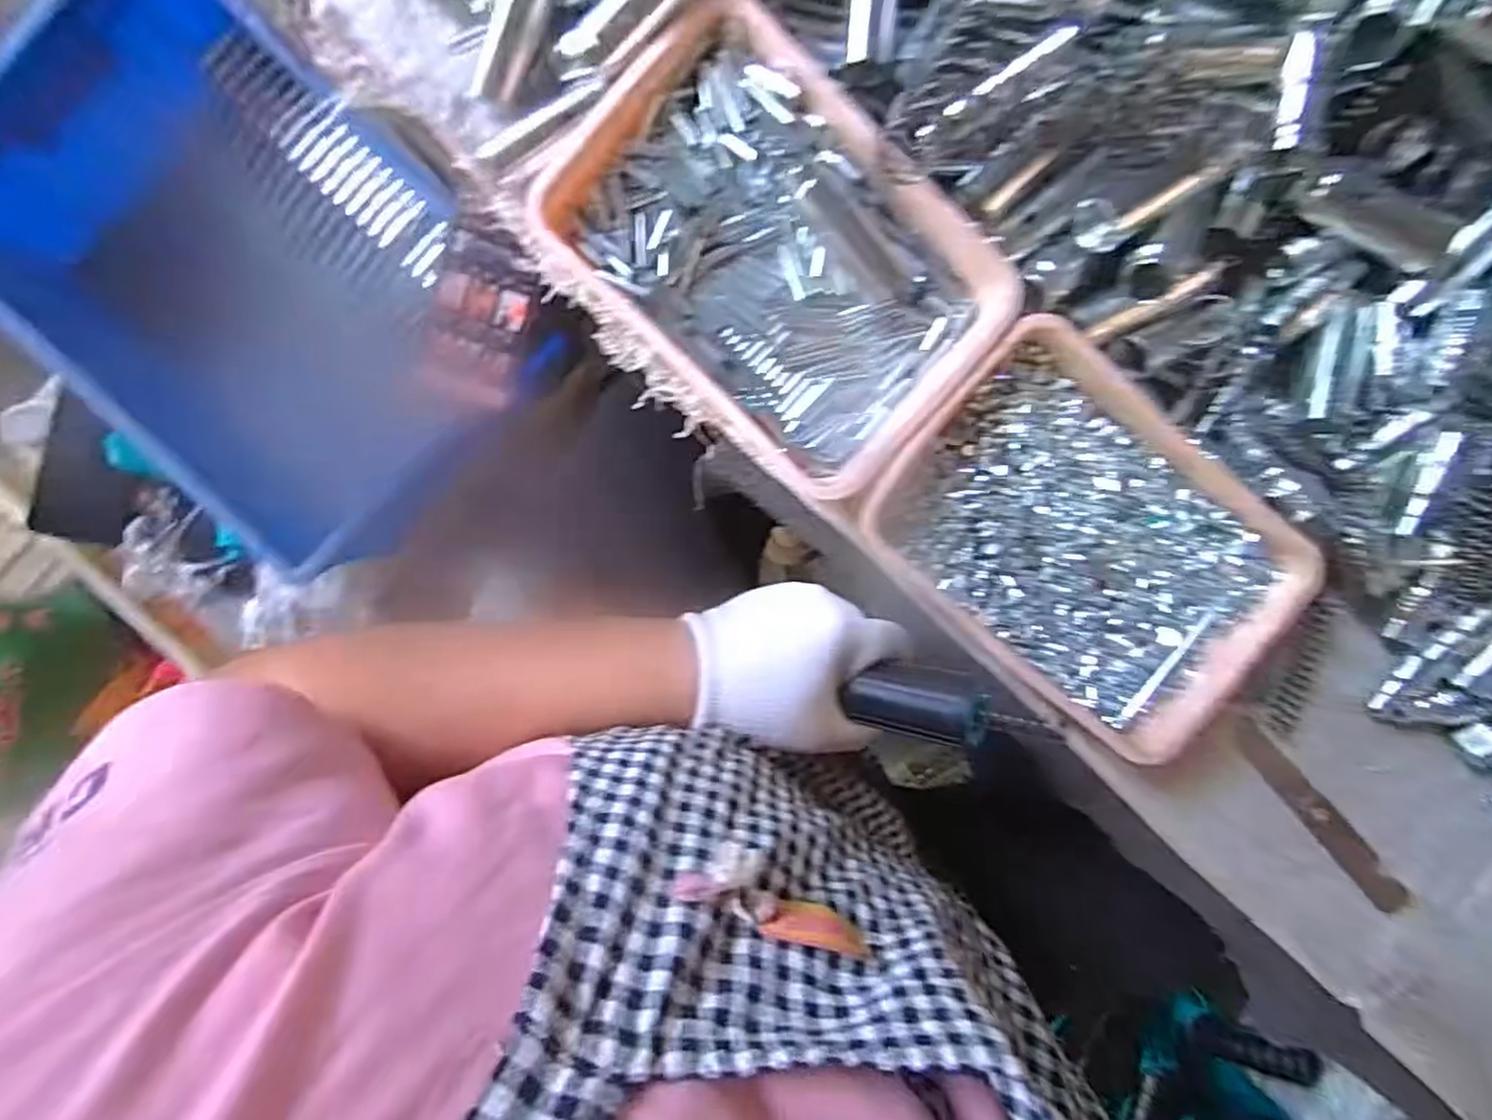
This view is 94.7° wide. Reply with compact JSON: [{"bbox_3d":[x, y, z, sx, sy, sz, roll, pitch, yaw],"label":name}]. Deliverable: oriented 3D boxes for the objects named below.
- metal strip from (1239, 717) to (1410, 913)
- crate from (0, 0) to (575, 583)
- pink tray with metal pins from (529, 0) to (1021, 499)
[{"bbox_3d":[0.331,0.149,0.396,0.018,0.004,0.141,-43,92,12],"label":"metal strip"},{"bbox_3d":[-0.385,-0.222,0.556,0.322,0.139,0.417,-43,97,2],"label":"crate"},{"bbox_3d":[0.016,-0.141,0.327,0.201,0.038,0.140,41,93,-6],"label":"pink tray with metal pins"}]

